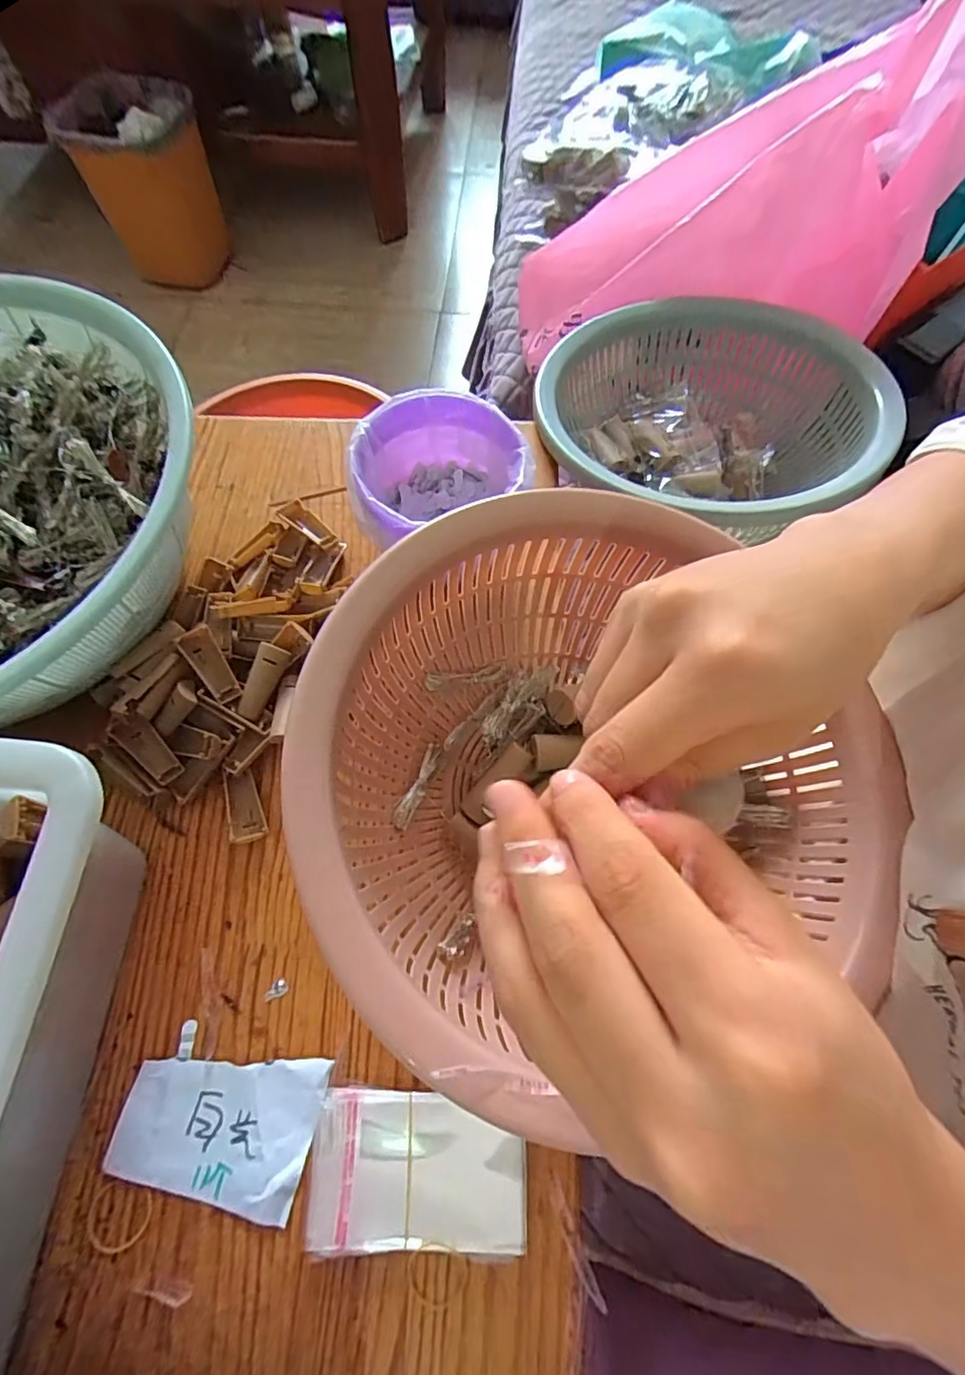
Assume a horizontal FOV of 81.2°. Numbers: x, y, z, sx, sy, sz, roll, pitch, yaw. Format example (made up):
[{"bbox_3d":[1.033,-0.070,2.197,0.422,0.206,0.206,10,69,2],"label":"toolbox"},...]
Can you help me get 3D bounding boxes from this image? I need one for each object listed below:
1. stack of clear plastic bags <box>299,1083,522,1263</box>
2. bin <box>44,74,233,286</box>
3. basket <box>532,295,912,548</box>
[{"bbox_3d":[-0.032,0.241,0.280,0.105,0.015,0.065,3,67,1],"label":"stack of clear plastic bags"},{"bbox_3d":[-0.737,-1.127,1.260,0.266,0.321,0.231,-24,69,-10],"label":"bin"},{"bbox_3d":[0.184,-0.233,0.500,0.263,0.101,0.269,21,68,9],"label":"basket"}]

